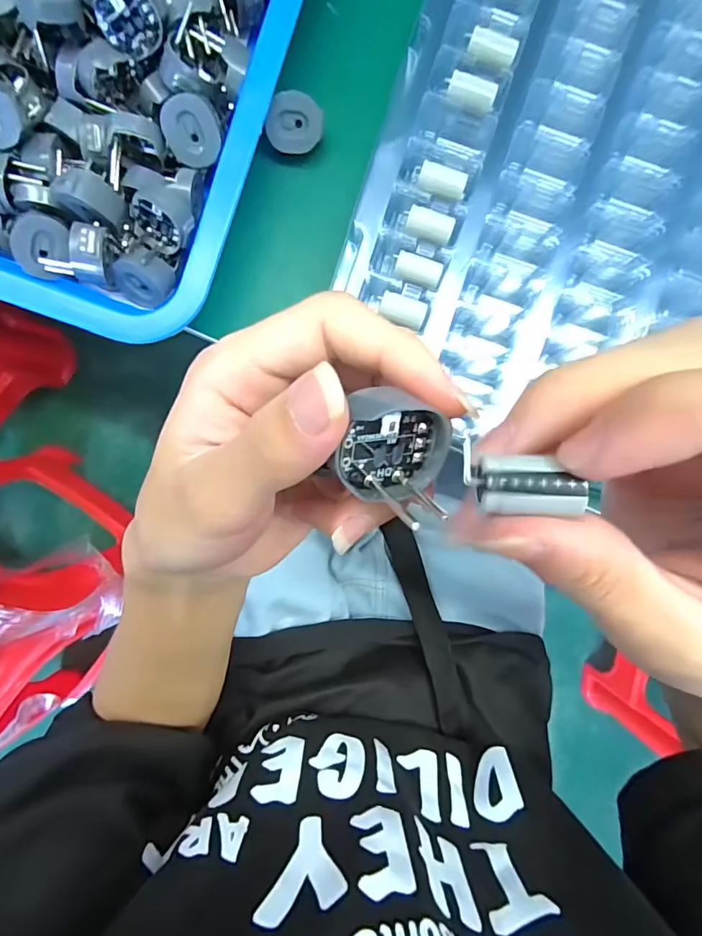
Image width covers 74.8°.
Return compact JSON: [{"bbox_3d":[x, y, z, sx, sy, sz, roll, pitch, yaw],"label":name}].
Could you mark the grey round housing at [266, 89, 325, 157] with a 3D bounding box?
[{"bbox_3d":[-0.029,-0.176,0.236,0.028,0.013,0.026,-6,121,-8],"label":"grey round housing"}]

